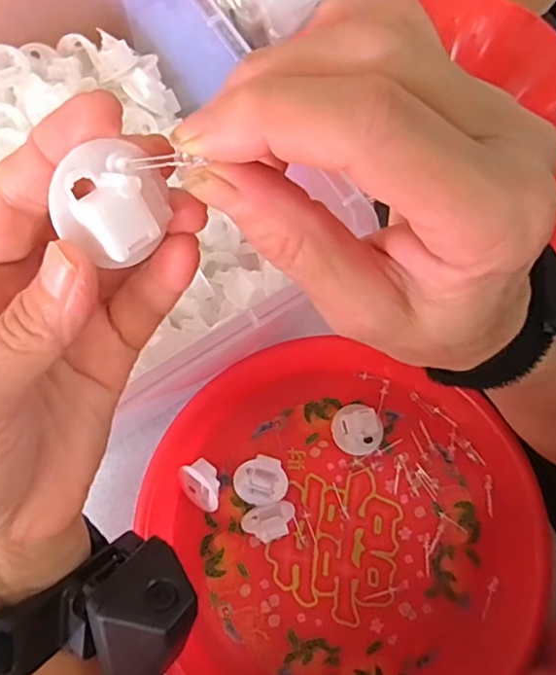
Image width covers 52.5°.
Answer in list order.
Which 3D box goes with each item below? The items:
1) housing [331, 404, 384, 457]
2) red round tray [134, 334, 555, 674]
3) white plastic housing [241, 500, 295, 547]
[{"bbox_3d":[0.052,0.059,0.363,0.031,0.016,0.032,0,77,0],"label":"housing"},{"bbox_3d":[0.043,0.121,0.345,0.221,0.027,0.242,0,77,0],"label":"red round tray"},{"bbox_3d":[-0.005,0.113,0.347,0.032,0.023,0.020,-25,78,-6],"label":"white plastic housing"}]

